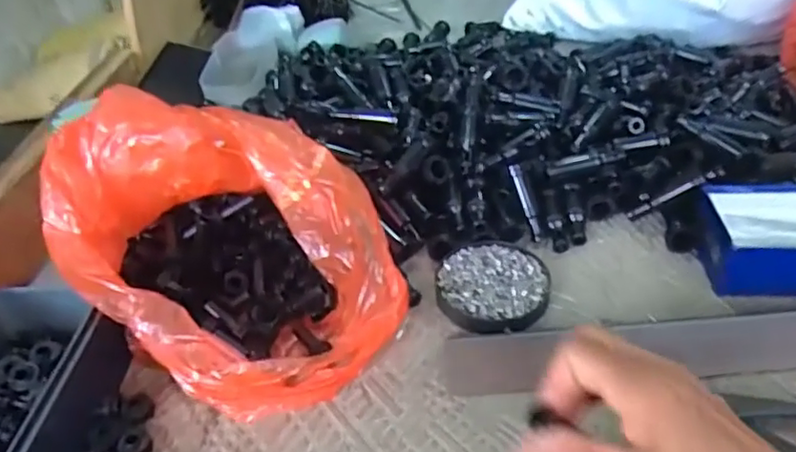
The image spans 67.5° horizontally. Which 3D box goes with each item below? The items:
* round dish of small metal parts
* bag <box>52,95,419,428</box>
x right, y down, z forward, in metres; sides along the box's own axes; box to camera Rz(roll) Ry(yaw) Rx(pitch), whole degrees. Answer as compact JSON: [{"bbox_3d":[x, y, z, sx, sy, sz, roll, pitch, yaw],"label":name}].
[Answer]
[{"bbox_3d":[0.071,0.045,0.448,0.081,0.017,0.083,-4,39,3],"label":"round dish of small metal parts"},{"bbox_3d":[-0.104,0.006,0.411,0.226,0.141,0.191,23,47,31],"label":"bag"}]

